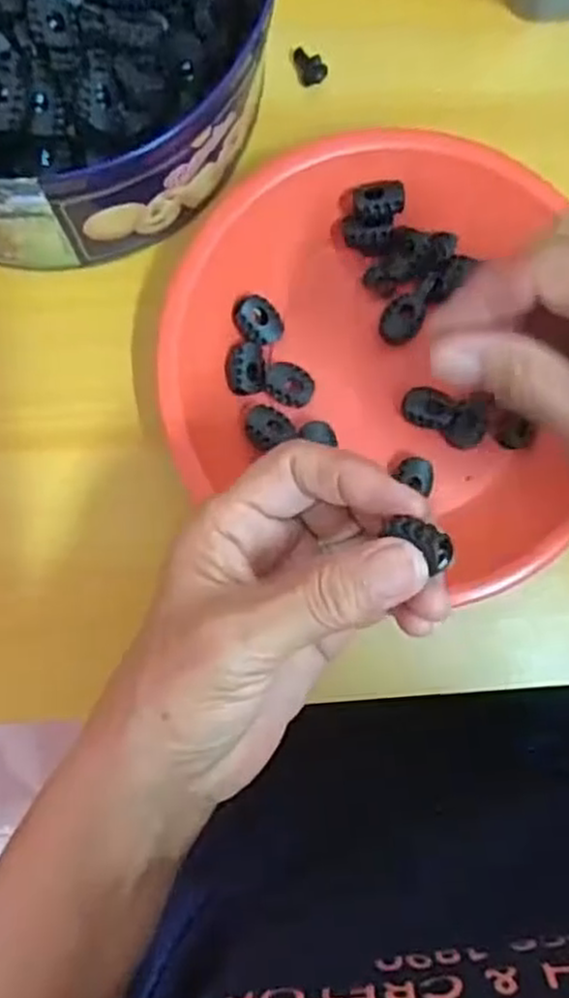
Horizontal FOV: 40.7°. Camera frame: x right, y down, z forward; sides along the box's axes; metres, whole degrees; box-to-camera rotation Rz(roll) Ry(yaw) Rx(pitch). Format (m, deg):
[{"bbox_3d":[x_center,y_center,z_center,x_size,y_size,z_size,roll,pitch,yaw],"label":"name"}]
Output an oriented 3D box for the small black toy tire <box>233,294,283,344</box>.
[{"bbox_3d":[-0.011,-0.077,0.329,0.023,0.007,0.019,43,86,-1],"label":"small black toy tire"}]

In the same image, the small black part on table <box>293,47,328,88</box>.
[{"bbox_3d":[0.012,-0.193,0.339,0.012,0.005,0.018,-20,89,-4],"label":"small black part on table"}]

